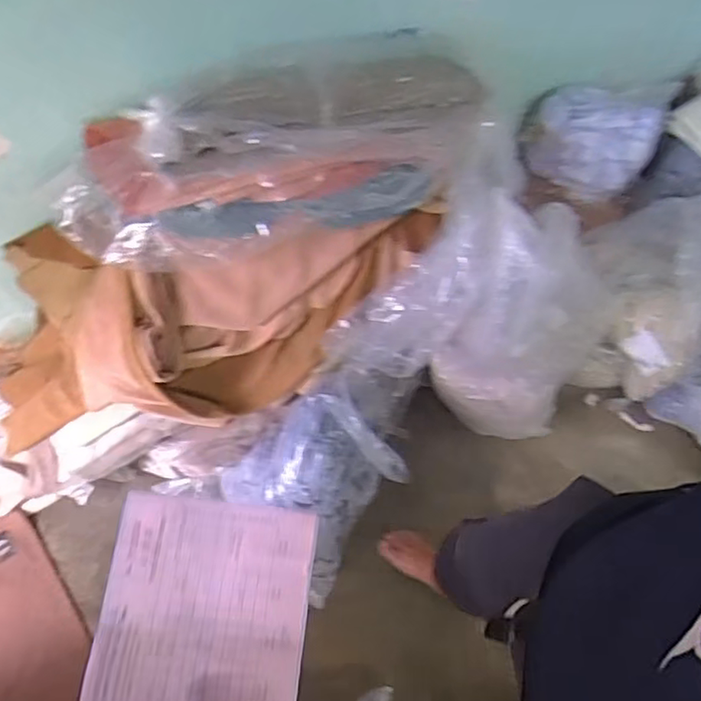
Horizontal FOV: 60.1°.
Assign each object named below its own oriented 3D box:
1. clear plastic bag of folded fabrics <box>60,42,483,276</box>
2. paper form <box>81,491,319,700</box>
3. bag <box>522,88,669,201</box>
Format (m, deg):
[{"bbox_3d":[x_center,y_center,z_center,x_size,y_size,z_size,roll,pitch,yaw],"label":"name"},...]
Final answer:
[{"bbox_3d":[-0.118,-0.366,1.090,0.768,0.232,0.247,-22,60,-9],"label":"clear plastic bag of folded fabrics"},{"bbox_3d":[-0.107,0.187,0.421,0.142,0.062,0.169,3,59,7],"label":"paper form"},{"bbox_3d":[0.578,-0.509,1.468,0.290,0.192,0.194,23,64,17],"label":"bag"}]

